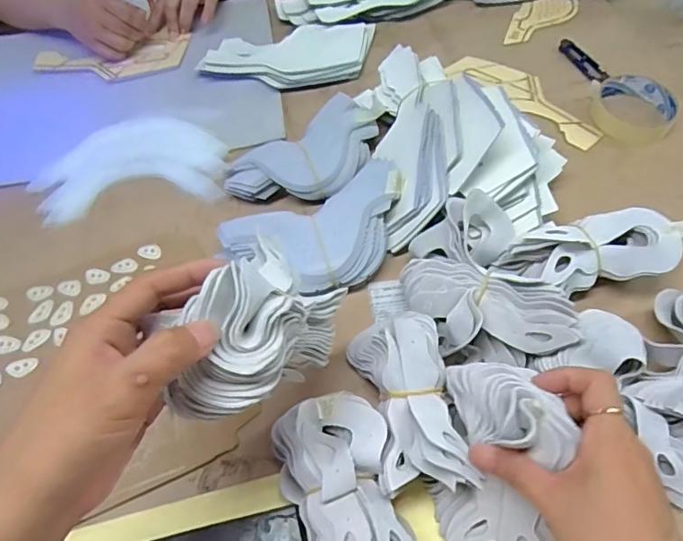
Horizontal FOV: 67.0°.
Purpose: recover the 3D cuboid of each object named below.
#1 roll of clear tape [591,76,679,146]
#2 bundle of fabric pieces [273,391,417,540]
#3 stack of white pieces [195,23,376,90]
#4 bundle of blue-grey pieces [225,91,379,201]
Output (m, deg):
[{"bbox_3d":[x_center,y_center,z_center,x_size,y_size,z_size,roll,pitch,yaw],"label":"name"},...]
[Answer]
[{"bbox_3d":[0.320,-0.175,0.564,0.084,0.022,0.084,17,61,15],"label":"roll of clear tape"},{"bbox_3d":[0.002,0.151,0.350,0.084,0.068,0.129,-14,58,-4],"label":"bundle of fabric pieces"},{"bbox_3d":[-0.072,-0.274,0.663,0.216,0.012,0.114,0,58,5],"label":"stack of white pieces"},{"bbox_3d":[-0.030,-0.117,0.545,0.170,0.034,0.109,-38,62,-18],"label":"bundle of blue-grey pieces"}]

